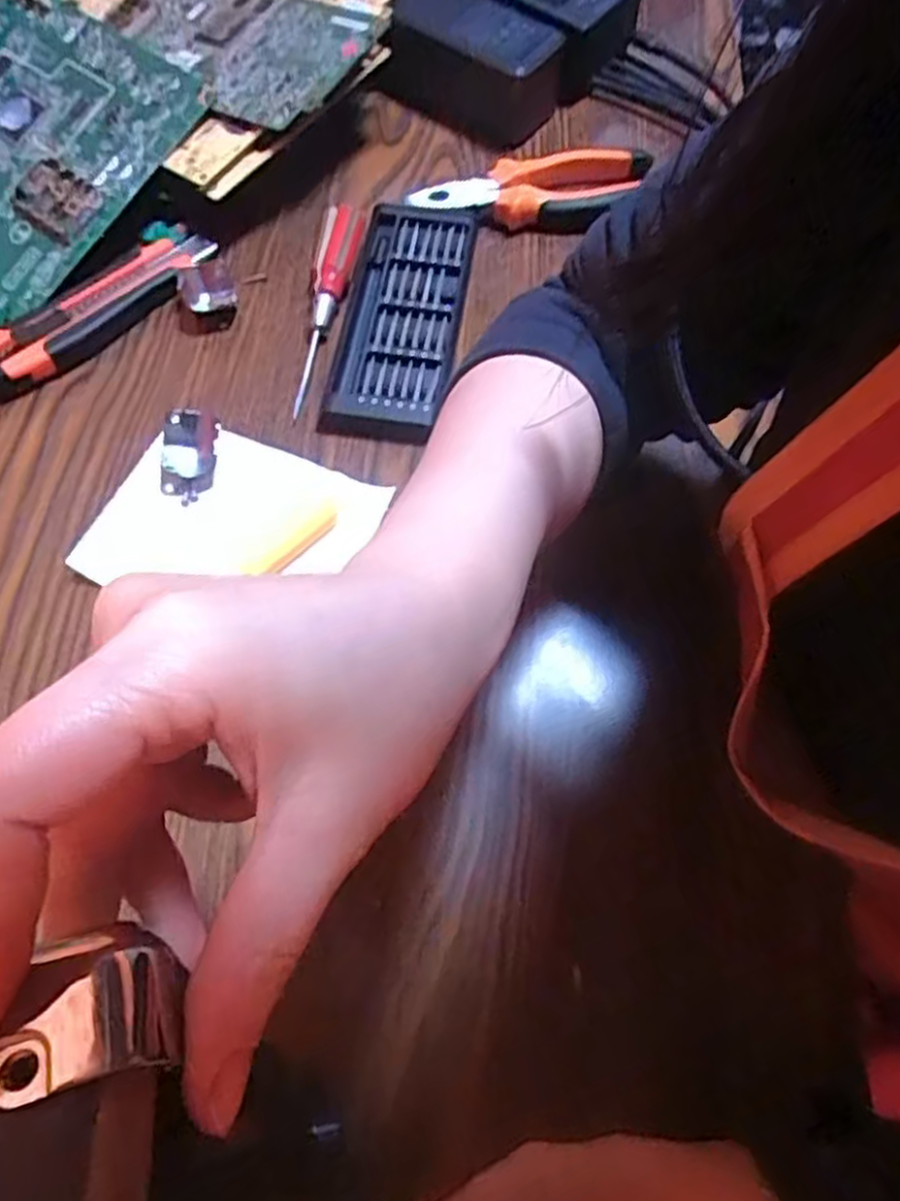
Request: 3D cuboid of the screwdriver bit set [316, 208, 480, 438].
[{"bbox_3d":[-0.028,-0.165,0.456,0.064,0.024,0.163,8,64,3],"label":"screwdriver bit set"}]

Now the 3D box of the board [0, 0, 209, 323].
[{"bbox_3d":[-0.276,-0.293,0.494,0.203,0.014,0.193,38,89,12],"label":"board"}]

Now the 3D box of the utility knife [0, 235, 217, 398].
[{"bbox_3d":[-0.210,-0.166,0.457,0.163,0.022,0.041,-35,70,-16],"label":"utility knife"}]

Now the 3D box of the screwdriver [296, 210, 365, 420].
[{"bbox_3d":[-0.075,-0.172,0.456,0.022,0.014,0.141,11,79,4],"label":"screwdriver"}]

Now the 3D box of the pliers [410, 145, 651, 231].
[{"bbox_3d":[0.055,-0.261,0.502,0.157,0.026,0.049,-10,65,-6],"label":"pliers"}]

